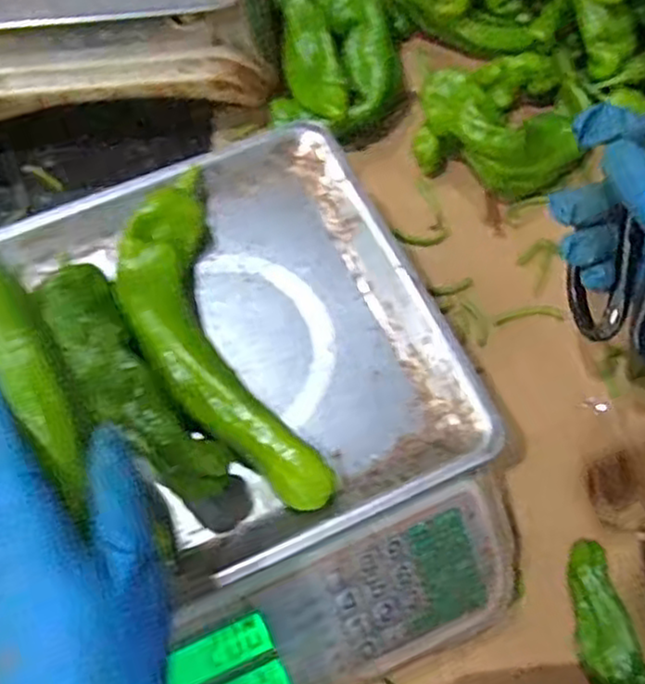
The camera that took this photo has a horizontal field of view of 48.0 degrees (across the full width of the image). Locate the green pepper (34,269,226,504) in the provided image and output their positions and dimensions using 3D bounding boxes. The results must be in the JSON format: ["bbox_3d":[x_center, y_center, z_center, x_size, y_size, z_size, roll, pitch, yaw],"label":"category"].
[{"bbox_3d":[-0.103,0.019,0.376,0.042,0.048,0.149,-33,70,-15],"label":"green pepper"}]

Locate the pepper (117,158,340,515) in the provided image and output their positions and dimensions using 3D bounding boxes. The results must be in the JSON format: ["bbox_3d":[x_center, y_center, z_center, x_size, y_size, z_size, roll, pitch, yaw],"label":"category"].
[{"bbox_3d":[-0.063,-0.003,0.391,0.063,0.039,0.208,-23,67,-11],"label":"pepper"}]

